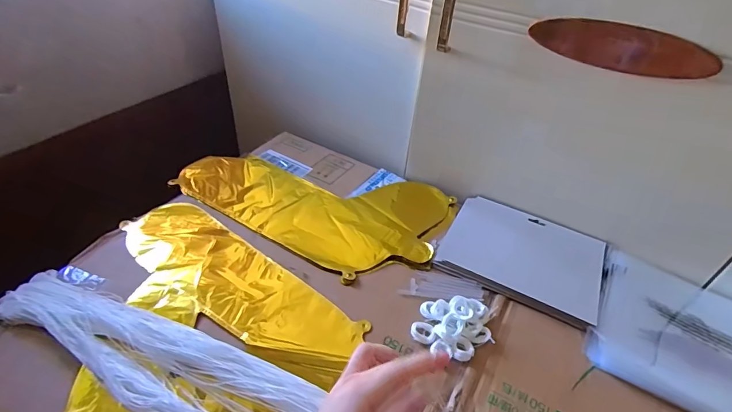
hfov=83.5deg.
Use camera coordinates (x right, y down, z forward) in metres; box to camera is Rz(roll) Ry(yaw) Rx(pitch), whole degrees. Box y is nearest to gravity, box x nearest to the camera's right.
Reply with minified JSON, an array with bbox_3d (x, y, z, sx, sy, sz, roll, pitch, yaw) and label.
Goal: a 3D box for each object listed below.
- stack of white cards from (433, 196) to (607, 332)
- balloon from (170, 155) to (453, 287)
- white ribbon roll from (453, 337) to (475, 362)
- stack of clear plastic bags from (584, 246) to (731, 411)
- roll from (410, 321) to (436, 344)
[{"bbox_3d":[0.218,0.065,0.572,0.204,0.011,0.164,23,44,18],"label":"stack of white cards"},{"bbox_3d":[-0.073,-0.021,0.642,0.389,0.007,0.234,25,45,21],"label":"balloon"},{"bbox_3d":[0.108,0.158,0.455,0.023,0.014,0.025,3,41,-3],"label":"white ribbon roll"},{"bbox_3d":[0.394,0.156,0.488,0.223,0.015,0.206,25,45,21],"label":"stack of clear plastic bags"},{"bbox_3d":[0.065,0.143,0.466,0.028,0.008,0.022,20,43,16],"label":"roll"}]

